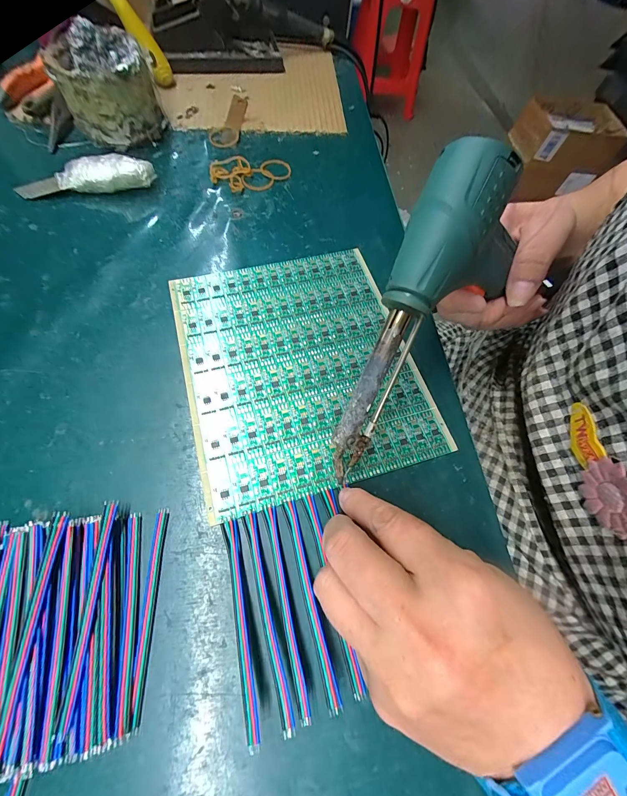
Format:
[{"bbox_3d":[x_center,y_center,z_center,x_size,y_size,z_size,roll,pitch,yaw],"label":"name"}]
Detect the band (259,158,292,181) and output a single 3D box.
[{"bbox_3d":[-0.040,-0.236,0.329,0.031,0.004,0.035,-18,68,-11],"label":"band"}]

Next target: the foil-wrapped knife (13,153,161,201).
[{"bbox_3d":[-0.208,-0.202,0.290,0.119,0.025,0.022,-9,67,-7],"label":"foil-wrapped knife"}]

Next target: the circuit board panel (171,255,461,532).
[{"bbox_3d":[-0.011,-0.031,0.238,0.163,0.004,0.192,-14,67,-10],"label":"circuit board panel"}]

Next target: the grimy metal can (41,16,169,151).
[{"bbox_3d":[-0.194,-0.294,0.301,0.080,0.078,0.065,-19,68,-12],"label":"grimy metal can"}]

